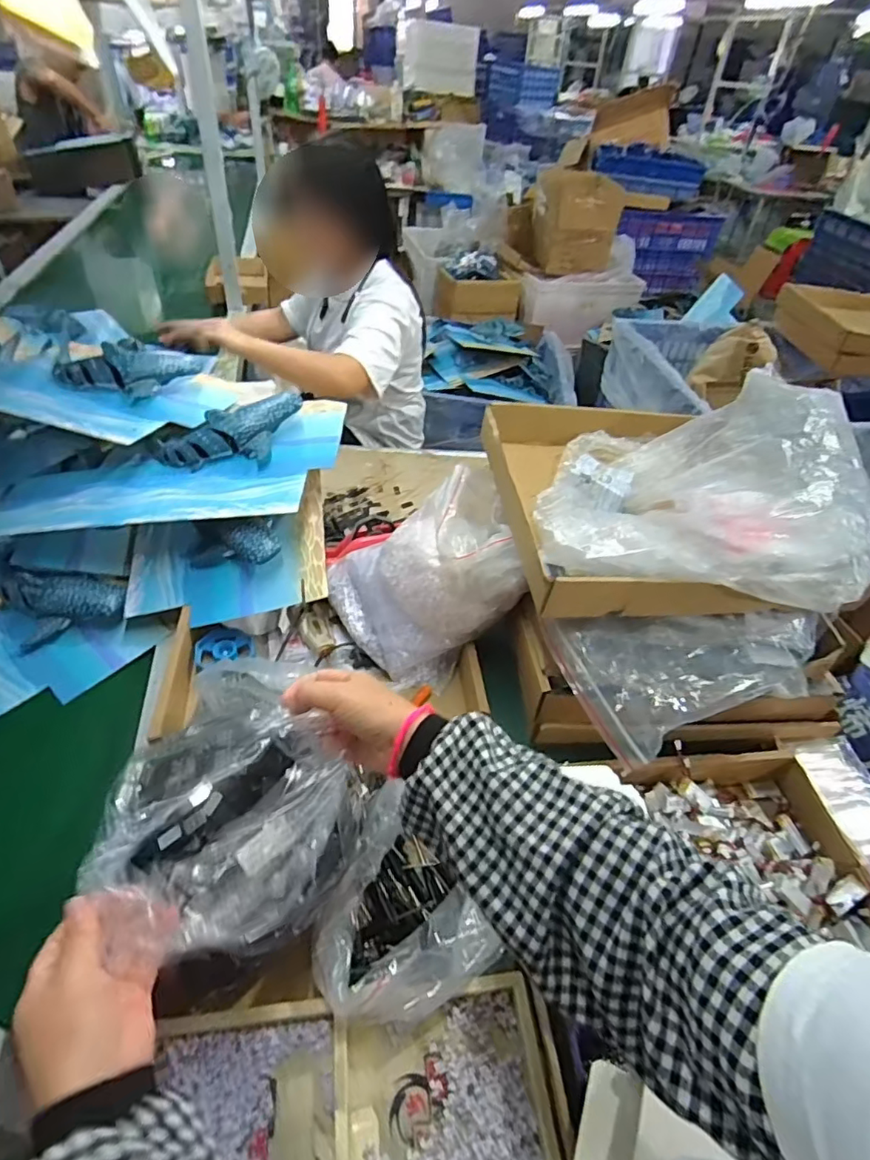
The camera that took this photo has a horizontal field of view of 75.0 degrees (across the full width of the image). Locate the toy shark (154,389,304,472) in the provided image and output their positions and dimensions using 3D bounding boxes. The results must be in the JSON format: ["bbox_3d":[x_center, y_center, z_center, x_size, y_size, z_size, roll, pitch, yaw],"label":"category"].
[{"bbox_3d":[-0.288,-0.206,0.799,0.219,0.072,0.099,-26,50,-8],"label":"toy shark"}]

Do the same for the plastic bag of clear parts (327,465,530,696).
[{"bbox_3d":[-0.007,0.005,0.767,0.272,0.183,0.176,-34,25,21],"label":"plastic bag of clear parts"}]

